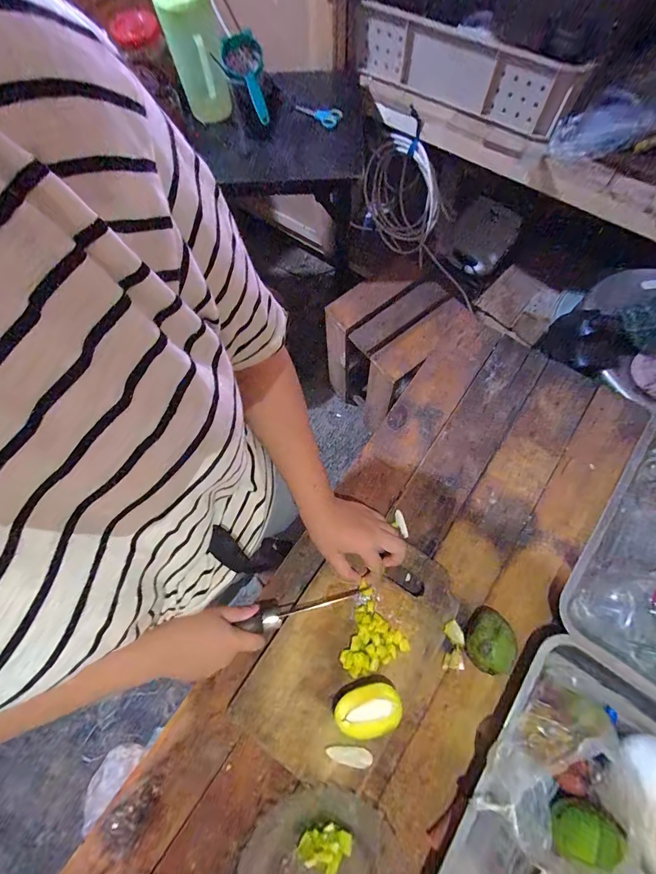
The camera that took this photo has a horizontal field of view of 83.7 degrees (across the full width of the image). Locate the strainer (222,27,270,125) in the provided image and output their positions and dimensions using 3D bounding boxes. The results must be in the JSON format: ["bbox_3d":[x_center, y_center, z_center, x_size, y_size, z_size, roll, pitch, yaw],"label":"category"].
[{"bbox_3d":[-0.148,-0.694,0.714,0.073,0.023,0.140,-25,110,-8],"label":"strainer"}]

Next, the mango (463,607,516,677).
[{"bbox_3d":[0.203,0.255,0.456,0.054,0.055,0.071,0,70,1],"label":"mango"}]

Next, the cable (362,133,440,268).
[{"bbox_3d":[0.207,-0.708,1.092,0.257,0.333,0.039,42,77,14],"label":"cable"}]

